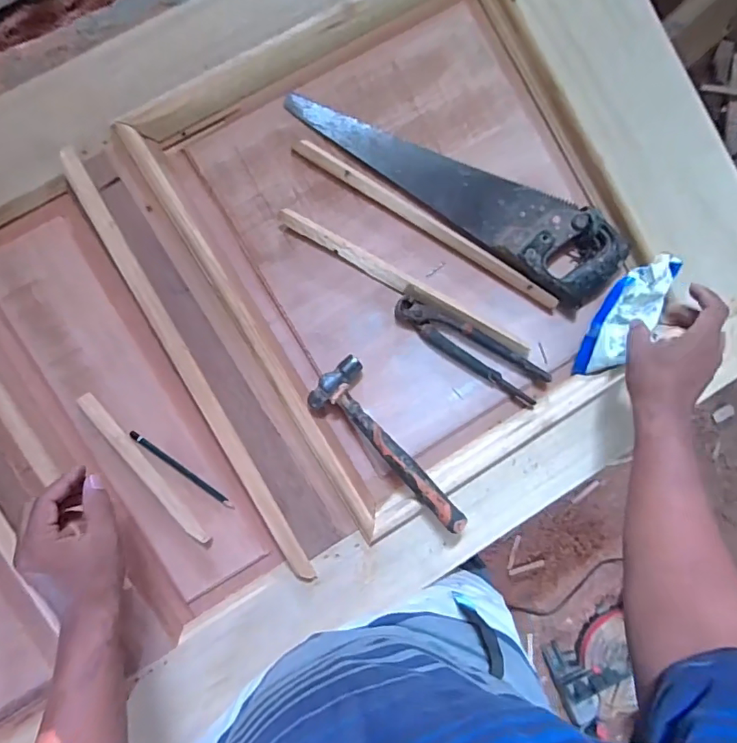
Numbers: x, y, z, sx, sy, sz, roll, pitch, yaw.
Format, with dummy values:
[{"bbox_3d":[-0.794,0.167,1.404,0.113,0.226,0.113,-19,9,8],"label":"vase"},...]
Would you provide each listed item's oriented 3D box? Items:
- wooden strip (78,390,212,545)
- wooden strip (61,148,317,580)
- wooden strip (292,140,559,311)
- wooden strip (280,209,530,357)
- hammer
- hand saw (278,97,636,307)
[{"bbox_3d":[-0.264,0.117,0.578,0.019,0.009,0.220,-39,94,-4],"label":"wooden strip"},{"bbox_3d":[-0.214,0.004,0.582,0.030,0.016,0.562,-28,93,-5],"label":"wooden strip"},{"bbox_3d":[0.078,-0.187,0.618,0.378,0.015,0.023,31,87,-5],"label":"wooden strip"},{"bbox_3d":[0.051,-0.106,0.612,0.351,0.013,0.021,28,88,-5],"label":"wooden strip"},{"bbox_3d":[0.026,0.100,0.594,0.078,0.041,0.248,-38,94,-4],"label":"hammer"},{"bbox_3d":[0.118,-0.238,0.608,0.446,0.020,0.107,32,87,-5],"label":"hand saw"}]

